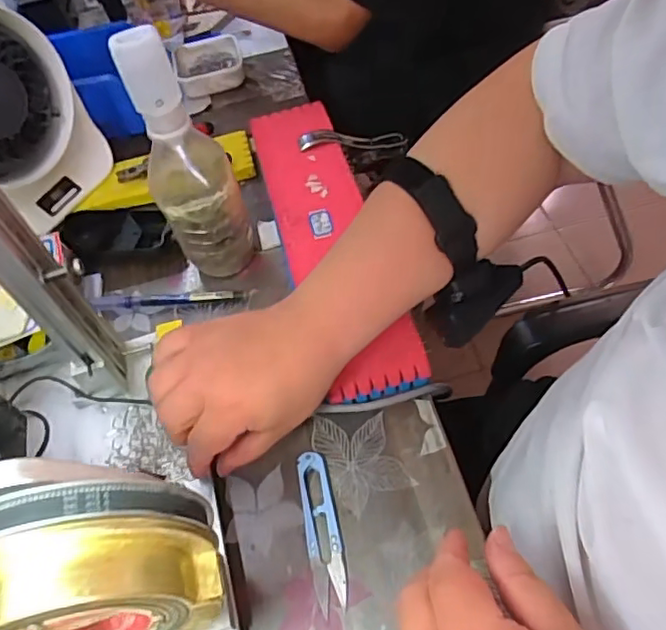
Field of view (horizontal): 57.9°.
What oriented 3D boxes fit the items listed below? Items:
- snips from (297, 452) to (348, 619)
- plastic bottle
[{"bbox_3d":[-0.008,0.140,0.399,0.022,0.008,0.101,-13,53,-1],"label":"snips"},{"bbox_3d":[-0.112,-0.117,0.466,0.063,0.210,0.058,-23,54,-8],"label":"plastic bottle"}]

